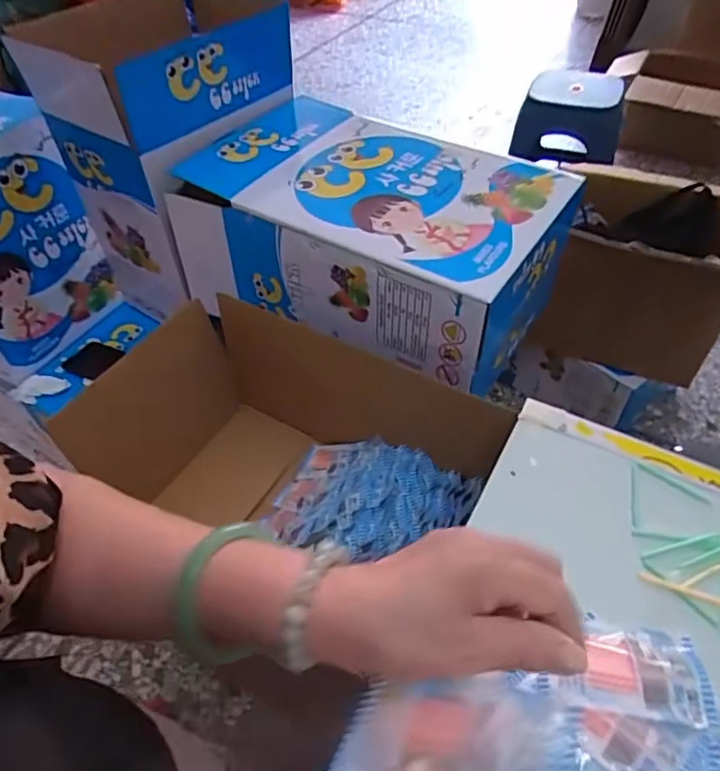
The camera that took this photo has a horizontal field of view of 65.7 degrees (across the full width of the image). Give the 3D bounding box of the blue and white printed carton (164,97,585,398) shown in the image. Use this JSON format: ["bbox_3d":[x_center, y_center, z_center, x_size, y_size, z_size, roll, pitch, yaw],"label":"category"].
[{"bbox_3d":[0.013,-0.221,0.797,0.487,0.168,0.314,26,56,23],"label":"blue and white printed carton"}]

